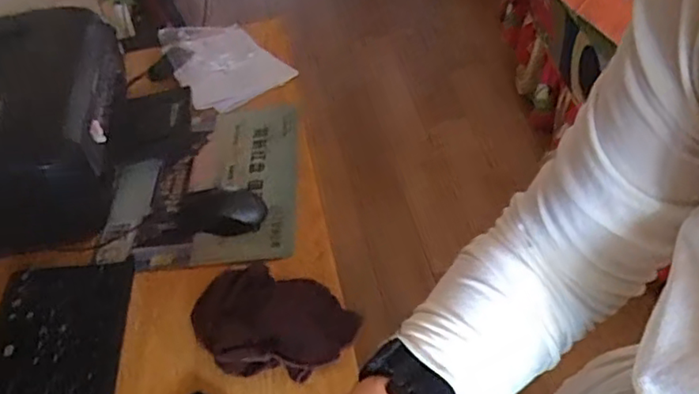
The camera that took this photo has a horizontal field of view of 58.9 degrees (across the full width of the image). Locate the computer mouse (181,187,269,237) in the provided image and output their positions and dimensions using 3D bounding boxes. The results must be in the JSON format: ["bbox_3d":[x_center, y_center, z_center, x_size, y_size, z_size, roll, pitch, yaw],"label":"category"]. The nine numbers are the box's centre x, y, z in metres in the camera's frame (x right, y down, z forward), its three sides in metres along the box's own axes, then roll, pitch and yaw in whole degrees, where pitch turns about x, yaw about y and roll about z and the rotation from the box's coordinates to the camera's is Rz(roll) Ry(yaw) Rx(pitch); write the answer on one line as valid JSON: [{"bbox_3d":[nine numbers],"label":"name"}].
[{"bbox_3d":[-0.159,0.017,0.769,0.103,0.030,0.066,-5,44,4],"label":"computer mouse"}]

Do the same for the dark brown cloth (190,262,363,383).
[{"bbox_3d":[-0.075,0.123,0.639,0.165,0.036,0.123,0,45,9],"label":"dark brown cloth"}]

